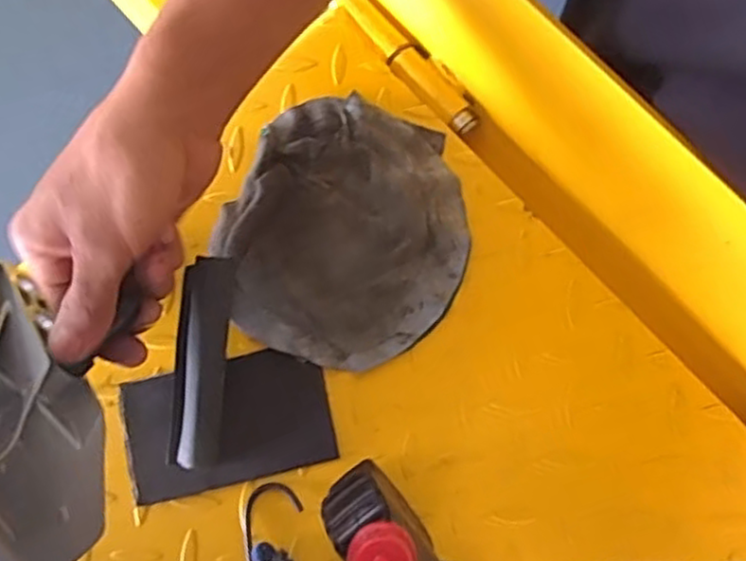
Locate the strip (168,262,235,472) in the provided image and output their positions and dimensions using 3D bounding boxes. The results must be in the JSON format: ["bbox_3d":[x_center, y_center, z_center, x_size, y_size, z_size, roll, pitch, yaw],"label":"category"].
[{"bbox_3d":[-0.097,0.045,0.391,0.028,0.021,0.113,2,79,2],"label":"strip"}]

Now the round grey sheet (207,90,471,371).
[{"bbox_3d":[-0.015,-0.030,0.409,0.139,0.018,0.154,19,80,5],"label":"round grey sheet"}]

